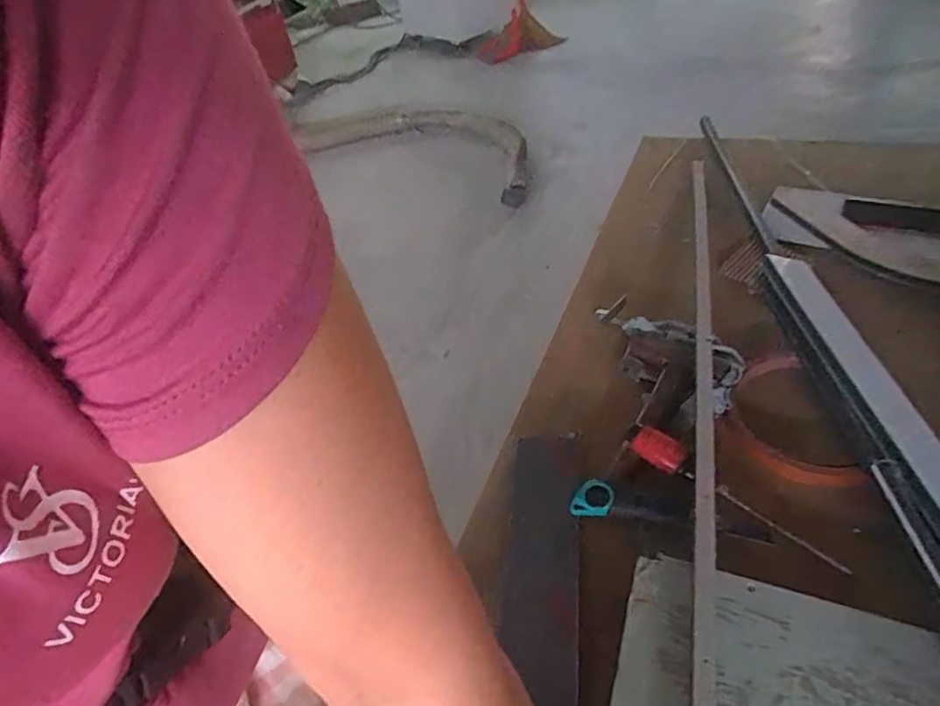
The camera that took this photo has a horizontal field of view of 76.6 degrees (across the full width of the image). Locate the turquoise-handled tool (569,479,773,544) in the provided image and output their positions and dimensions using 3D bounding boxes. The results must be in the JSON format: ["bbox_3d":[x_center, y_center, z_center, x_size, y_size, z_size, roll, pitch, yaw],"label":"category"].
[{"bbox_3d":[0.200,0.162,0.601,0.190,0.020,0.038,5,44,18],"label":"turquoise-handled tool"}]

